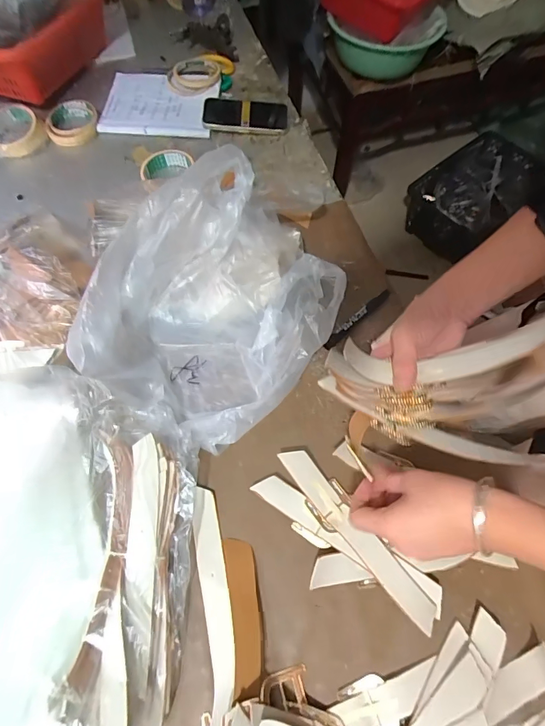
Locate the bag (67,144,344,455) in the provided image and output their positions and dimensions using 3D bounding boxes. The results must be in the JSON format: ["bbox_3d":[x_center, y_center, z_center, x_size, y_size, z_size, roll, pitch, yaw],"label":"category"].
[{"bbox_3d":[-0.067,-0.075,0.491,0.256,0.139,0.339,32,69,12],"label":"bag"}]

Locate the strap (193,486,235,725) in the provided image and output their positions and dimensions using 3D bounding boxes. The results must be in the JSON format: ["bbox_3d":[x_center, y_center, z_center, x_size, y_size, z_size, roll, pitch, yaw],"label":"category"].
[{"bbox_3d":[-0.062,0.244,0.412,0.032,0.022,0.214,-10,67,-5],"label":"strap"}]

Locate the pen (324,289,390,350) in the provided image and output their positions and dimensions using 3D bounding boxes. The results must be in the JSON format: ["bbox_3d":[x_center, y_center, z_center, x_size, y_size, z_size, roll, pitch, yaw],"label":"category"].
[{"bbox_3d":[0.123,-0.064,0.554,0.132,0.018,0.016,-39,72,-16],"label":"pen"}]

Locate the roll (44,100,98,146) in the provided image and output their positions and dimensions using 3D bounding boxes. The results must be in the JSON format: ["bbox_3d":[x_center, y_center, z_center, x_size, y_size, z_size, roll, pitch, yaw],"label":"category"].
[{"bbox_3d":[-0.366,-0.432,0.704,0.086,0.024,0.107,-6,66,-4],"label":"roll"}]

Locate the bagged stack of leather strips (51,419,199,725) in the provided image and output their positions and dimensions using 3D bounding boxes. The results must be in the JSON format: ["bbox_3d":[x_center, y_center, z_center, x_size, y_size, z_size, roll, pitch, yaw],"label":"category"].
[{"bbox_3d":[-0.138,0.212,0.403,0.111,0.064,0.296,-2,66,-2],"label":"bagged stack of leather strips"}]

